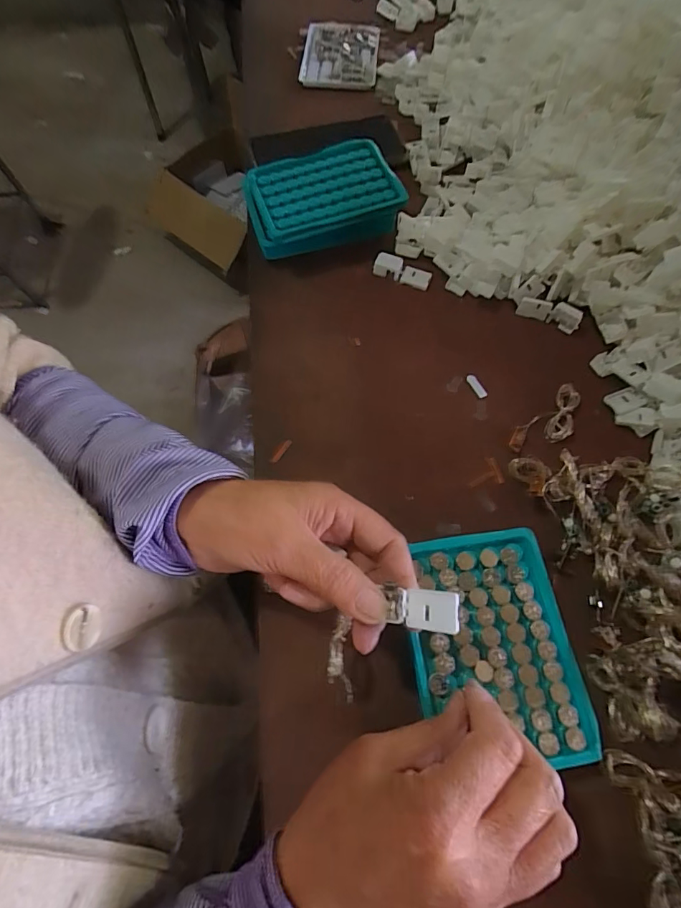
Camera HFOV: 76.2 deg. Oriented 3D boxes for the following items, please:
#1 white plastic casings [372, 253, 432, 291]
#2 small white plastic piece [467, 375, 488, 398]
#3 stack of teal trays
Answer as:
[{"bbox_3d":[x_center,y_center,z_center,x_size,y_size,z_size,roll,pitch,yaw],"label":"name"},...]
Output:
[{"bbox_3d":[0.060,-0.176,0.420,0.055,0.014,0.018,21,67,-4],"label":"white plastic casings"},{"bbox_3d":[0.118,-0.059,0.376,0.007,0.004,0.024,-26,68,-11],"label":"small white plastic piece"},{"bbox_3d":[-0.018,-0.248,0.433,0.145,0.046,0.098,-15,67,-7],"label":"stack of teal trays"}]

